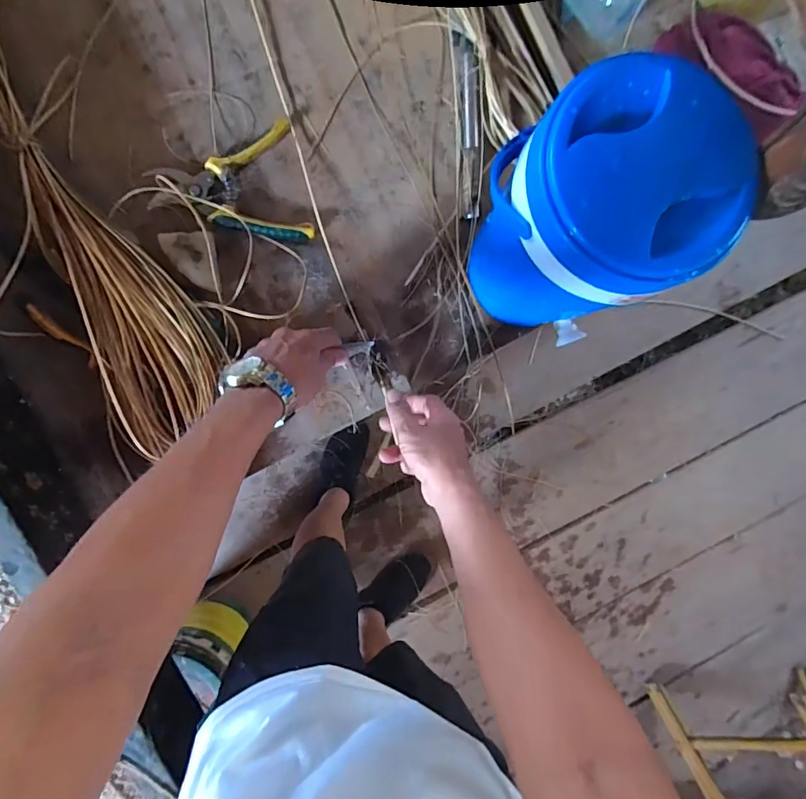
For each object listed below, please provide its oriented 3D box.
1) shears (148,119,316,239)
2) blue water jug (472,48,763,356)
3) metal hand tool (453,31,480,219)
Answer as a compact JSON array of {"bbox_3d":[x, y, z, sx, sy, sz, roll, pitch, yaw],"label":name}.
[{"bbox_3d":[-0.206,-0.249,0.541,0.167,0.034,0.140,-12,90,-6],"label":"shears"},{"bbox_3d":[0.175,-0.162,0.454,0.161,0.248,0.161,0,88,-5],"label":"blue water jug"},{"bbox_3d":[0.082,-0.335,0.572,0.026,0.019,0.222,-3,89,-6],"label":"metal hand tool"}]

